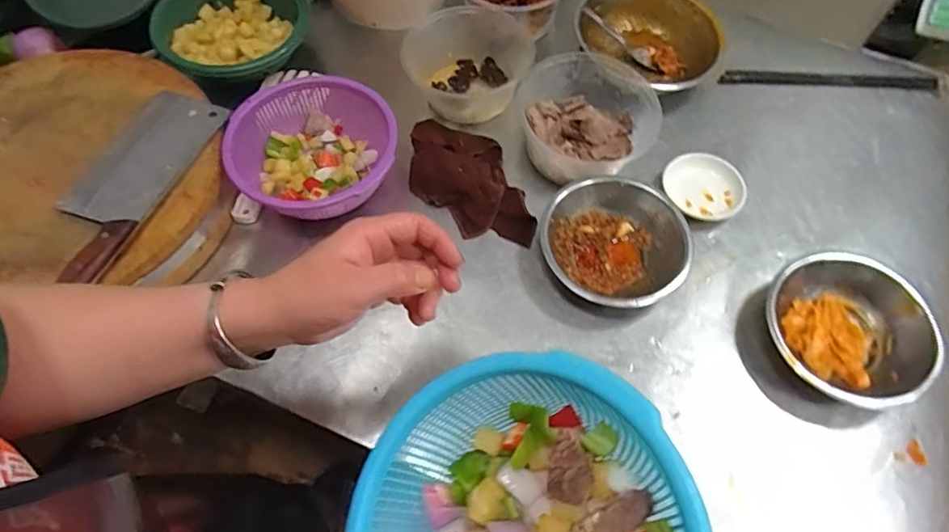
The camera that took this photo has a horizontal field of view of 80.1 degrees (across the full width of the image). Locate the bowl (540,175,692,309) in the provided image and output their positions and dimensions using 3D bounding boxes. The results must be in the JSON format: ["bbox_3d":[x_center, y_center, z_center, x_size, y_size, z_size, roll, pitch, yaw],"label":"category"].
[{"bbox_3d":[0.159,-0.025,0.650,0.158,0.041,0.156,0,63,0],"label":"bowl"}]

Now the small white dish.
[{"bbox_3d":[0.285,-0.099,0.699,0.083,0.019,0.094,-26,66,-13],"label":"small white dish"}]

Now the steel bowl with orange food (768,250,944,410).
[{"bbox_3d":[0.382,0.064,0.575,0.133,0.068,0.159,-38,69,-18],"label":"steel bowl with orange food"}]

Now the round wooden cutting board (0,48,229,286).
[{"bbox_3d":[-0.474,-0.124,0.659,0.369,0.050,0.314,2,63,1],"label":"round wooden cutting board"}]

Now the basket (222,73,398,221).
[{"bbox_3d":[-0.197,-0.145,0.696,0.193,0.094,0.200,-20,65,-10],"label":"basket"}]

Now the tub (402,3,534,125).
[{"bbox_3d":[-0.015,-0.269,0.757,0.162,0.083,0.148,0,63,0],"label":"tub"}]

